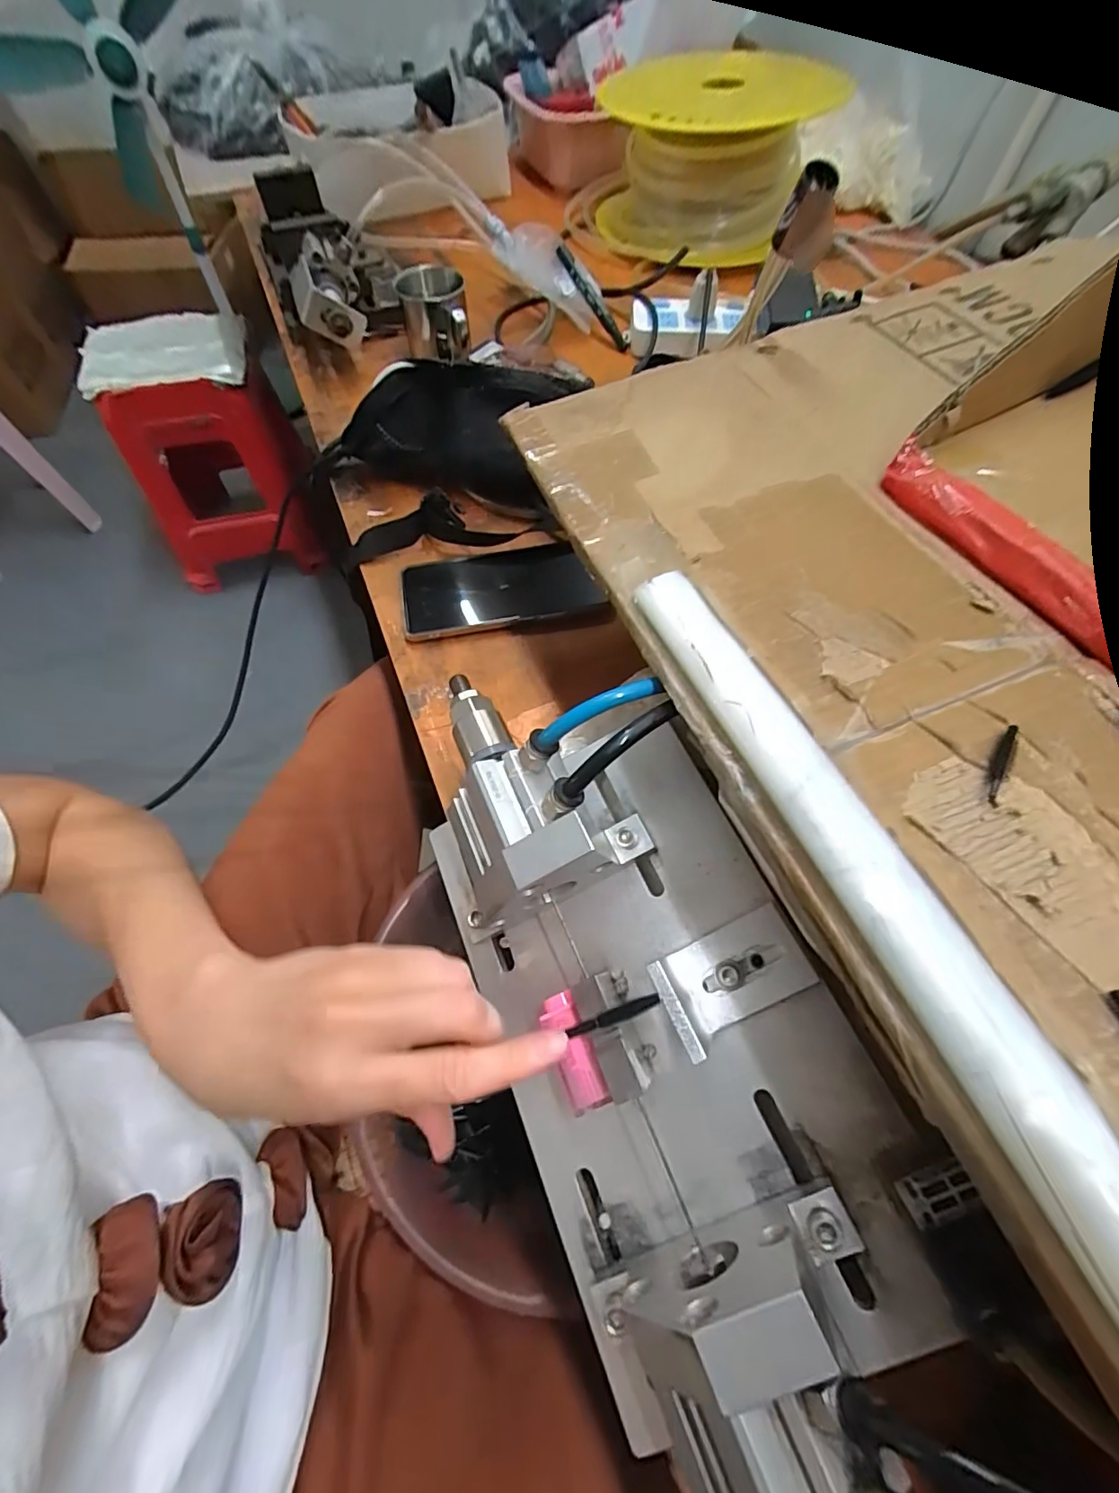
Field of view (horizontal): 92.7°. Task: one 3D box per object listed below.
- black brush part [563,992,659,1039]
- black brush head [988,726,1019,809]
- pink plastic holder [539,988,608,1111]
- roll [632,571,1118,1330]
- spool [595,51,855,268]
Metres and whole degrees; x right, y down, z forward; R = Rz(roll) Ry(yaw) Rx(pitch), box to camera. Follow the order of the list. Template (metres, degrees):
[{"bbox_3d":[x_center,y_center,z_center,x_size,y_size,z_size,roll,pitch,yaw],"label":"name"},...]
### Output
[{"bbox_3d":[0.020,0.103,0.203,0.039,0.004,0.005,-28,61,12],"label":"black brush part"},{"bbox_3d":[0.166,0.006,0.200,0.006,0.004,0.035,29,66,17],"label":"black brush head"},{"bbox_3d":[0.005,0.138,0.242,0.016,0.009,0.046,-21,62,-9],"label":"pink plastic holder"},{"bbox_3d":[0.099,0.042,0.177,0.025,0.017,0.282,-21,62,-9],"label":"roll"},{"bbox_3d":[0.174,-0.702,0.635,0.263,0.122,0.223,7,61,2],"label":"spool"}]

